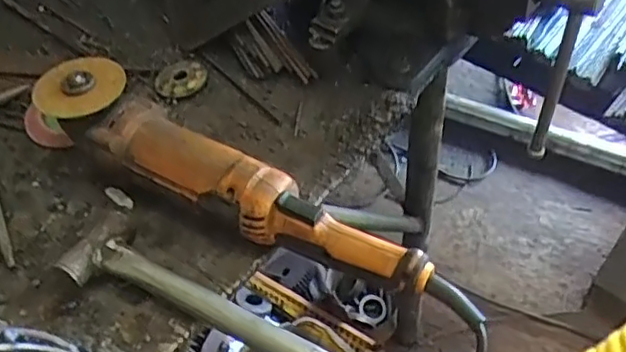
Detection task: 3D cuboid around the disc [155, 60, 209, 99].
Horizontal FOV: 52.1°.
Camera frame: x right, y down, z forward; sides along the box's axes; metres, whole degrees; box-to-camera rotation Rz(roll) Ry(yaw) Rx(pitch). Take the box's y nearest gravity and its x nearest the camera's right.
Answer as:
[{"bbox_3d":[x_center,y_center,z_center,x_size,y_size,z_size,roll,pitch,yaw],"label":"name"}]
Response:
[{"bbox_3d":[-0.143,-0.106,0.695,0.055,0.012,0.058,-7,49,-3],"label":"disc"}]

